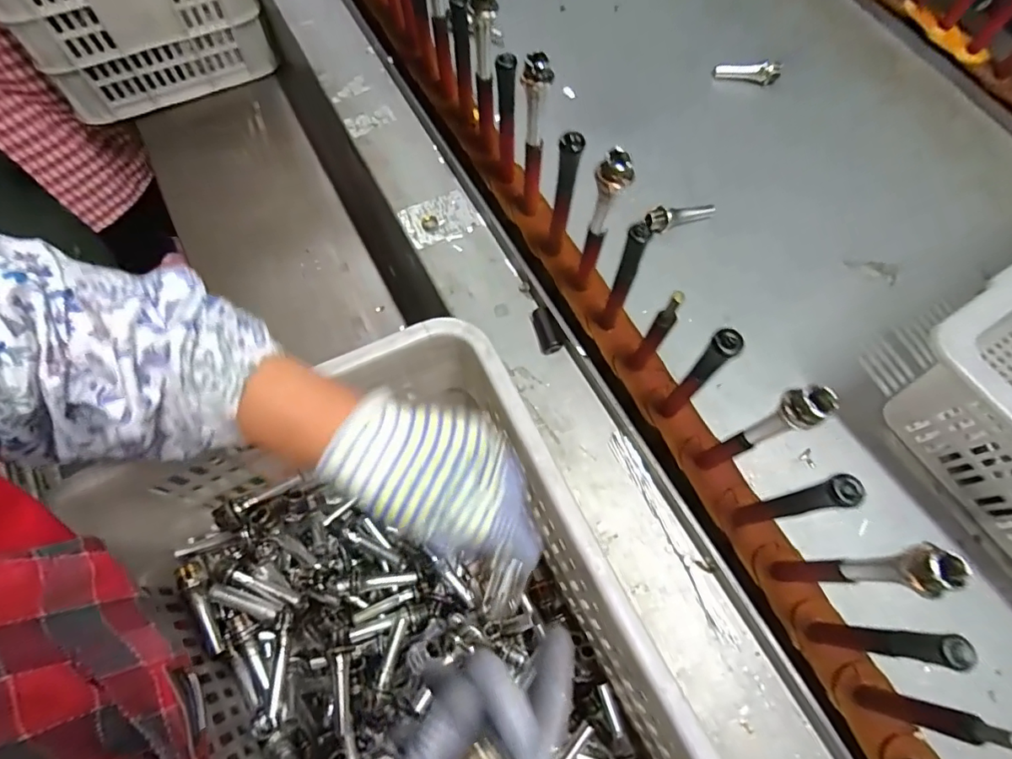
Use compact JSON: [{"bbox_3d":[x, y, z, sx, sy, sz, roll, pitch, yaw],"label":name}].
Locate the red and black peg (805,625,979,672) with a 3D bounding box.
[{"bbox_3d":[0.251,0.176,0.343,0.021,0.150,0.018,9,69,3],"label":"red and black peg"}]

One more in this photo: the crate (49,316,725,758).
[{"bbox_3d":[-0.056,0.266,0.401,0.319,0.243,0.510,-27,71,-11],"label":"crate"}]

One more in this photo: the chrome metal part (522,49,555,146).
[{"bbox_3d":[0.025,-0.235,0.434,0.024,0.082,0.017,5,68,1],"label":"chrome metal part"}]

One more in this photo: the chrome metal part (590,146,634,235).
[{"bbox_3d":[0.079,-0.142,0.397,0.026,0.079,0.019,14,69,4],"label":"chrome metal part"}]

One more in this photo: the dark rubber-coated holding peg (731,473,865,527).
[{"bbox_3d":[0.203,0.092,0.371,0.015,0.144,0.017,-9,69,-5],"label":"dark rubber-coated holding peg"}]

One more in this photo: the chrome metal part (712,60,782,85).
[{"bbox_3d":[0.318,-0.404,0.674,0.081,0.023,0.022,7,68,2],"label":"chrome metal part"}]

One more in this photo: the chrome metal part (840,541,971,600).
[{"bbox_3d":[0.228,0.114,0.301,0.016,0.084,0.022,37,72,13],"label":"chrome metal part"}]

